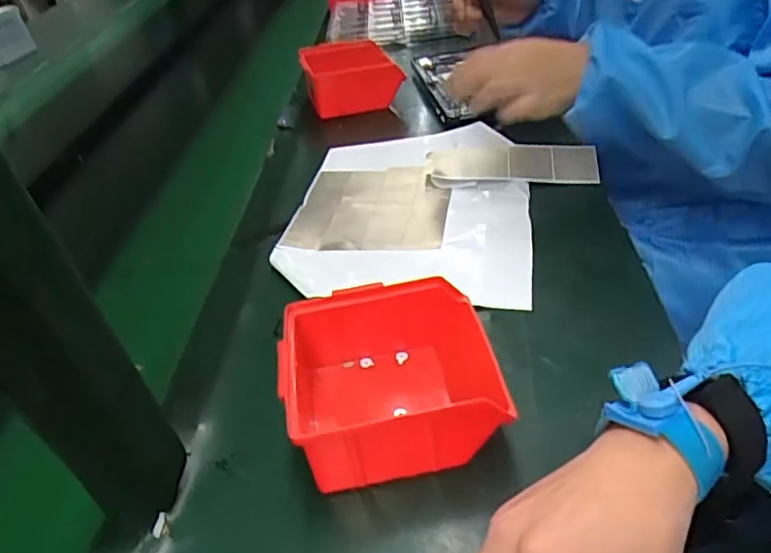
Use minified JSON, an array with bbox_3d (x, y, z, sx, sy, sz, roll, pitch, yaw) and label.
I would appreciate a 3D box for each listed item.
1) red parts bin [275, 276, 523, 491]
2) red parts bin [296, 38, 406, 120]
[{"bbox_3d":[0.004,0.068,0.400,0.136,0.067,0.118,-12,39,-2],"label":"red parts bin"},{"bbox_3d":[-0.048,-0.282,0.849,0.130,0.072,0.124,-15,38,-4],"label":"red parts bin"}]

